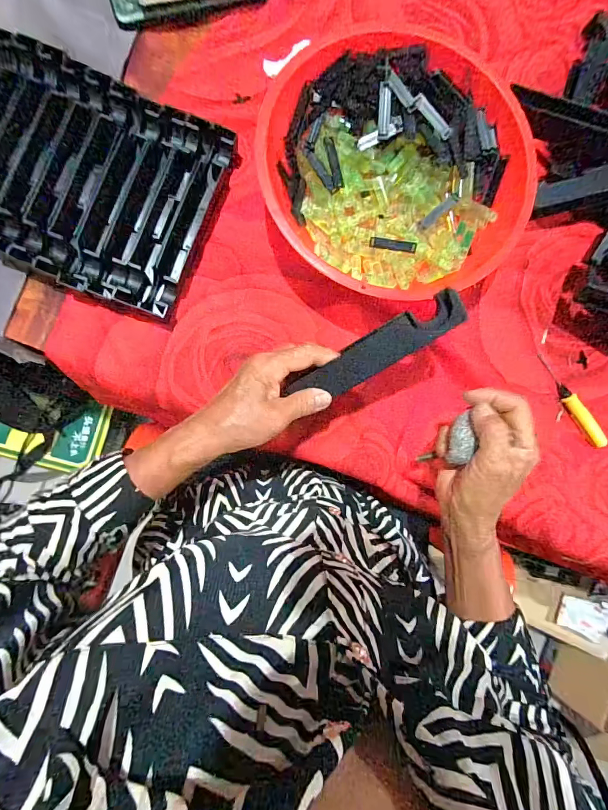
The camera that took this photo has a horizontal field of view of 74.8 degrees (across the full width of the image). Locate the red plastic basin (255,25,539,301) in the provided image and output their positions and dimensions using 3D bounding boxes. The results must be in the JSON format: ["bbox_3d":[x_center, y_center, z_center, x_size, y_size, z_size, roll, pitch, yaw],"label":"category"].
[{"bbox_3d":[0.081,-0.218,0.383,0.238,0.076,0.234,0,86,-4],"label":"red plastic basin"}]

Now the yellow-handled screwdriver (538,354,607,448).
[{"bbox_3d":[0.294,-0.003,0.436,0.017,0.010,0.120,-36,90,-6],"label":"yellow-handled screwdriver"}]

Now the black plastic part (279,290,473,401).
[{"bbox_3d":[0.058,-0.043,0.329,0.151,0.013,0.033,-27,92,11],"label":"black plastic part"}]

